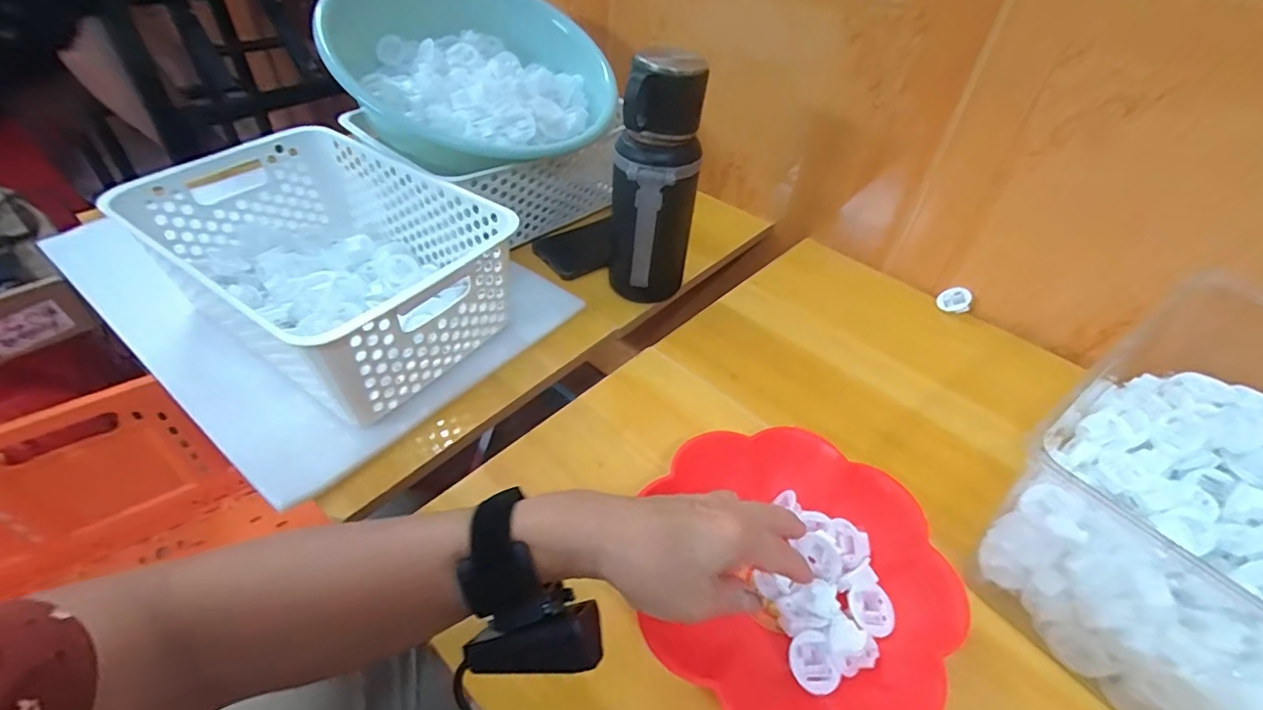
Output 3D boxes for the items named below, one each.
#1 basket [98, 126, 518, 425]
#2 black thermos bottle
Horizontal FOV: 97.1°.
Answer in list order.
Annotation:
[{"bbox_3d":[-0.272,-0.080,0.513,0.310,0.124,0.205,27,49,21],"label":"basket"},{"bbox_3d":[0.020,-0.148,0.532,0.079,0.232,0.071,5,44,1],"label":"black thermos bottle"}]

